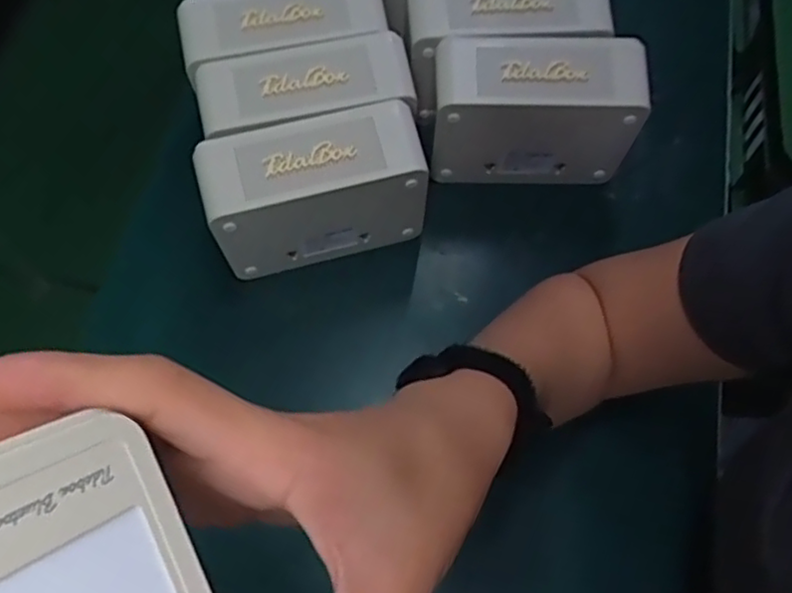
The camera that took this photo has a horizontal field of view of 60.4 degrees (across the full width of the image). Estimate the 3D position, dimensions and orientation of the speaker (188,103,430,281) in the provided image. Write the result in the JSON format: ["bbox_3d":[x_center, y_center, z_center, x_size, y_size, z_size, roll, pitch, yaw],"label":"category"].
[{"bbox_3d":[-0.052,-0.067,0.458,0.136,0.101,0.058,-13,68,-5],"label":"speaker"}]

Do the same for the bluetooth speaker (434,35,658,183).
[{"bbox_3d":[0.096,-0.130,0.484,0.138,0.105,0.055,2,68,1],"label":"bluetooth speaker"}]

